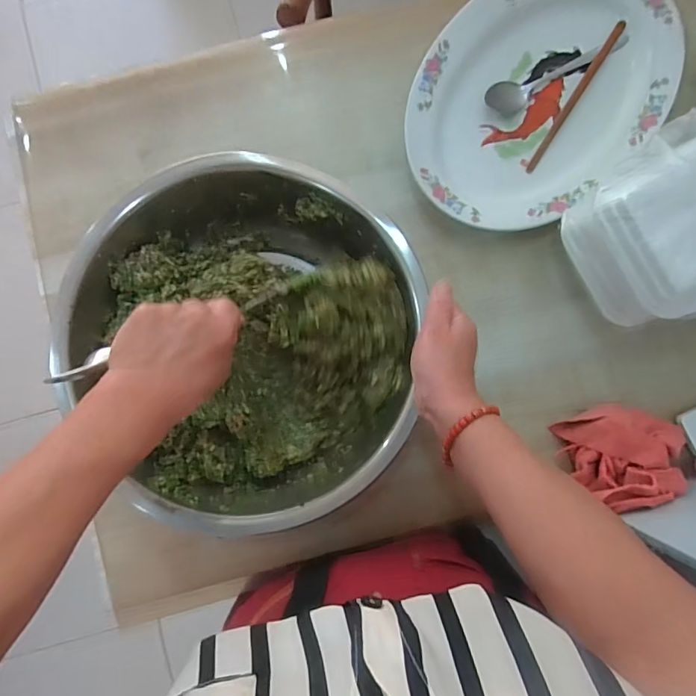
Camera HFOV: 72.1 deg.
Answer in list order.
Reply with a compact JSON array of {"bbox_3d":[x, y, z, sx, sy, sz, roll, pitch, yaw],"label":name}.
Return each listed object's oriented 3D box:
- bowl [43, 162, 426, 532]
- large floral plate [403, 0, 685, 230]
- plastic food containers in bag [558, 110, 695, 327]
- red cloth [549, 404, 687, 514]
[{"bbox_3d":[-0.105,-0.016,0.486,0.323,0.098,0.311,0,85,2],"label":"bowl"},{"bbox_3d":[0.210,-0.284,0.534,0.326,0.035,0.236,-41,85,-2],"label":"large floral plate"},{"bbox_3d":[0.323,-0.110,0.446,0.182,0.133,0.176,-29,85,-1],"label":"plastic food containers in bag"},{"bbox_3d":[0.286,0.108,0.489,0.119,0.037,0.101,-15,85,0],"label":"red cloth"}]

